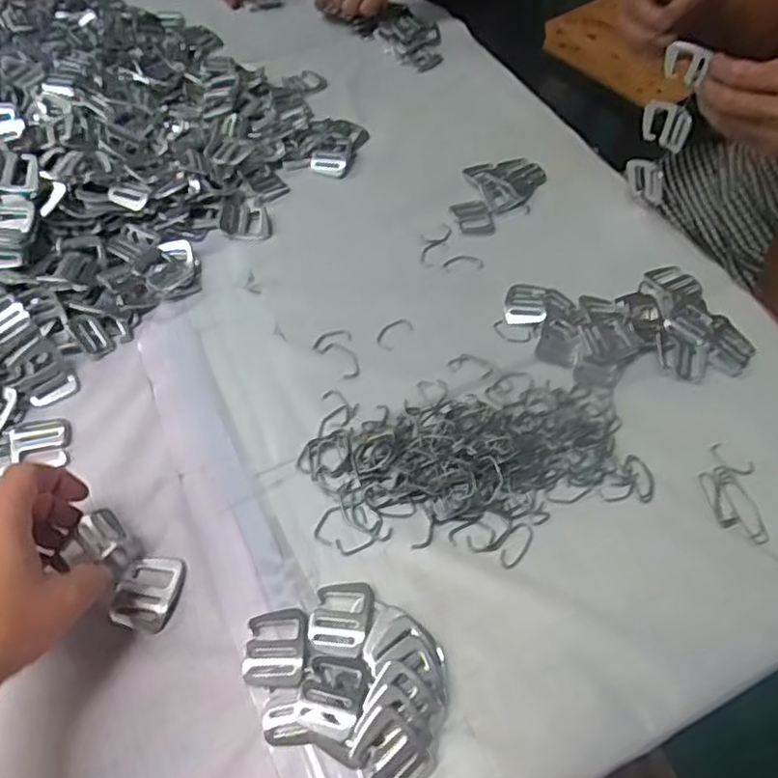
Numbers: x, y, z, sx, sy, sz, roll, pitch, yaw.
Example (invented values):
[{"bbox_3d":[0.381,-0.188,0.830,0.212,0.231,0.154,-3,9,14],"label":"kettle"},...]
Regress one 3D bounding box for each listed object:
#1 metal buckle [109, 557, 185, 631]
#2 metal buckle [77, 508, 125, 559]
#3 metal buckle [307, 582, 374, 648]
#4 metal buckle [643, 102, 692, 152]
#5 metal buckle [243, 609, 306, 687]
[{"bbox_3d":[-0.150,0.126,0.411,0.038,0.004,0.047,13,57,4],"label":"metal buckle"},{"bbox_3d":[-0.179,0.088,0.409,0.031,0.004,0.022,39,62,19],"label":"metal buckle"},{"bbox_3d":[-0.029,0.139,0.407,0.035,0.007,0.043,10,56,2],"label":"metal buckle"},{"bbox_3d":[0.239,-0.229,0.567,0.008,0.038,0.049,-29,63,-21],"label":"metal buckle"},{"bbox_3d":[-0.068,0.155,0.394,0.035,0.010,0.044,0,57,-5],"label":"metal buckle"}]

